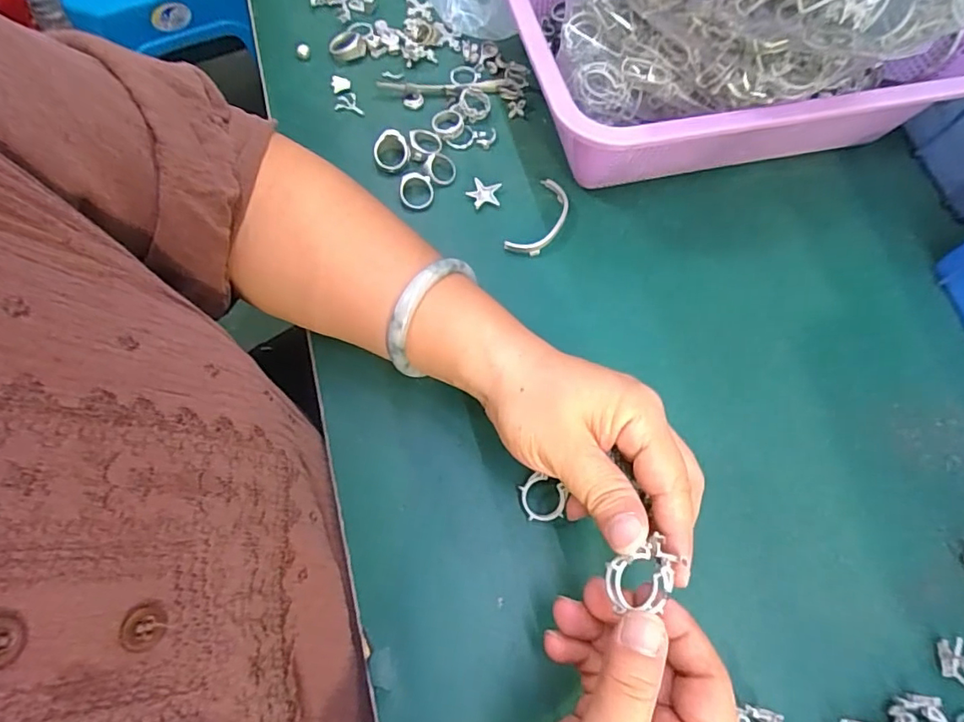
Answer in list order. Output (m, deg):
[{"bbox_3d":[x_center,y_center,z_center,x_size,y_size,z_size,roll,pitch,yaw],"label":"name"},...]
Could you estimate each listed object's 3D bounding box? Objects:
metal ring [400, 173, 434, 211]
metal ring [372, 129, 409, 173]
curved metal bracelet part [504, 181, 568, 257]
[{"bbox_3d":[-0.046,-0.118,0.373,0.023,0.004,0.025,0,87,-5],"label":"metal ring"},{"bbox_3d":[-0.064,-0.148,0.381,0.026,0.018,0.025,-10,69,-5],"label":"metal ring"},{"bbox_3d":[0.041,-0.098,0.369,0.028,0.009,0.063,27,70,9],"label":"curved metal bracelet part"}]

